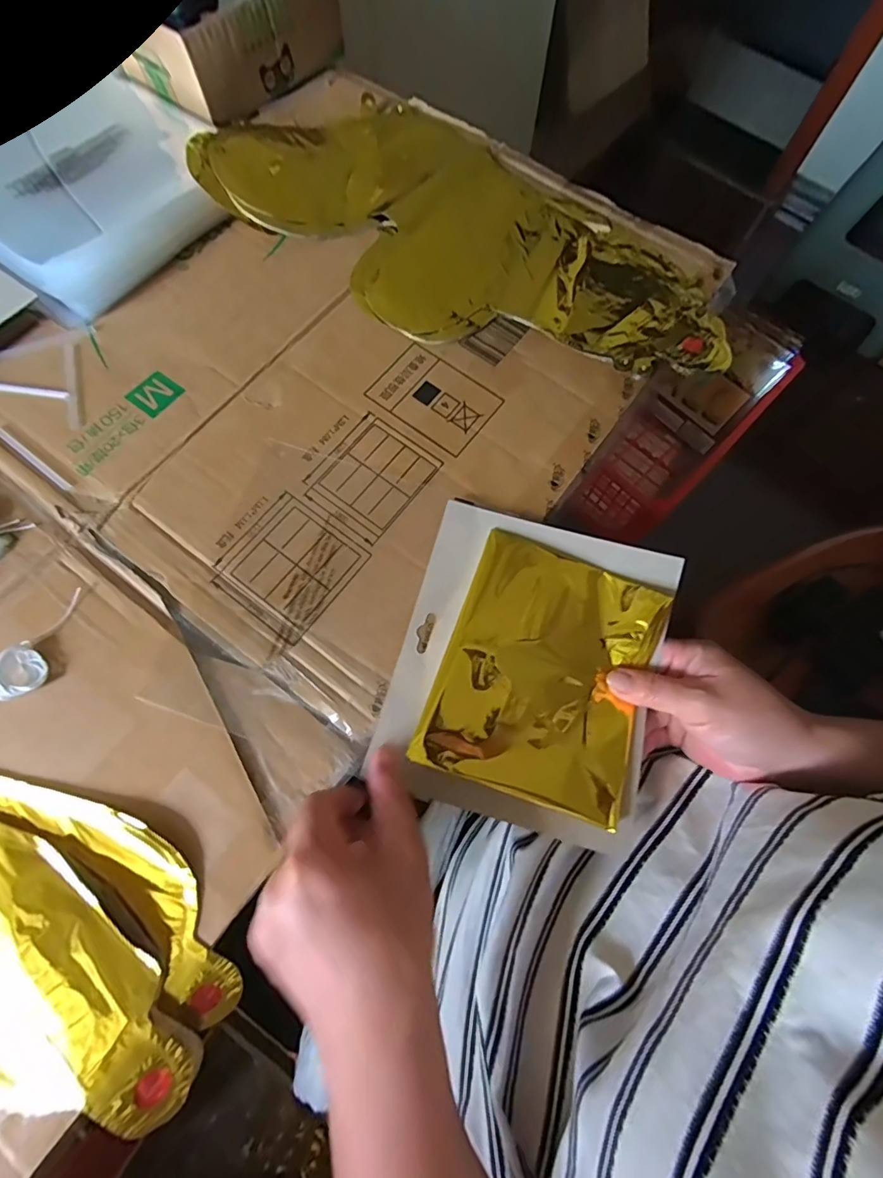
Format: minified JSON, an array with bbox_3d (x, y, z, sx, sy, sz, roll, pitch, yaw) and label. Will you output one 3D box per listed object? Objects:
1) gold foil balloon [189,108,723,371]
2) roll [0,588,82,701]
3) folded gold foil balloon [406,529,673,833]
[{"bbox_3d":[0.029,-0.301,0.410,0.429,0.033,0.215,35,75,10],"label":"gold foil balloon"},{"bbox_3d":[-0.254,0.032,0.306,0.026,0.014,0.072,7,72,2],"label":"roll"},{"bbox_3d":[0.068,0.051,0.313,0.127,0.018,0.154,23,73,-2],"label":"folded gold foil balloon"}]

